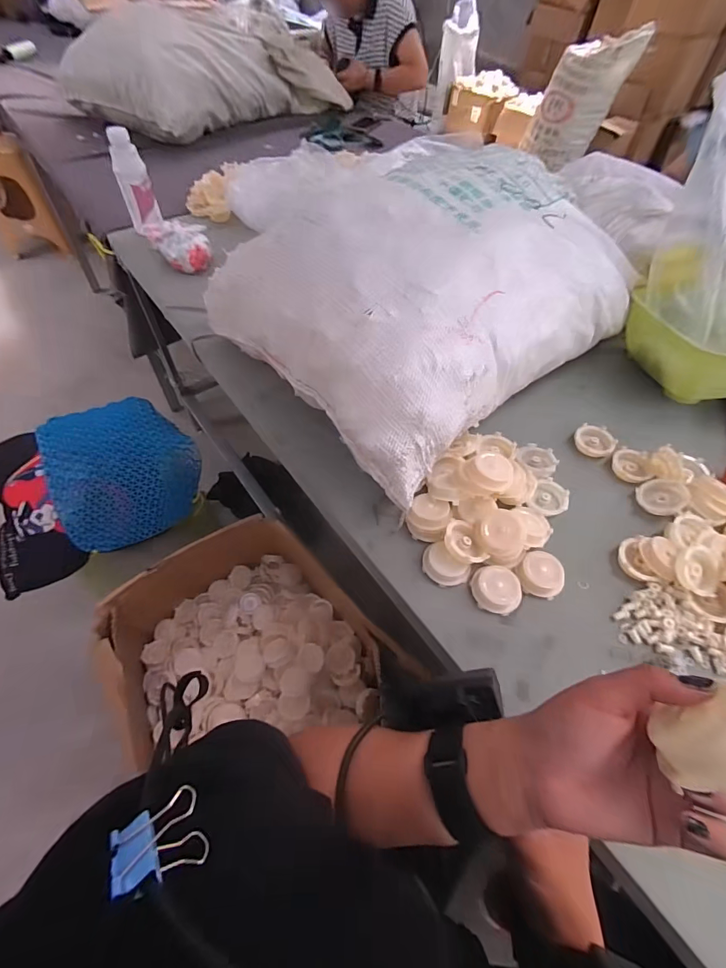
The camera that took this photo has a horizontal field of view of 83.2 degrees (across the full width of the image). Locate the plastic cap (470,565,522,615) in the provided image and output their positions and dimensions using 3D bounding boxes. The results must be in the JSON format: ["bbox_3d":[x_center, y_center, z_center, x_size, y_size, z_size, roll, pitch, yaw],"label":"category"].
[{"bbox_3d":[0.159,0.123,0.483,0.058,0.020,0.051,15,55,8],"label":"plastic cap"}]

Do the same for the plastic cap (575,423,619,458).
[{"bbox_3d":[0.368,-0.070,0.647,0.058,0.016,0.061,1,54,-2],"label":"plastic cap"}]

